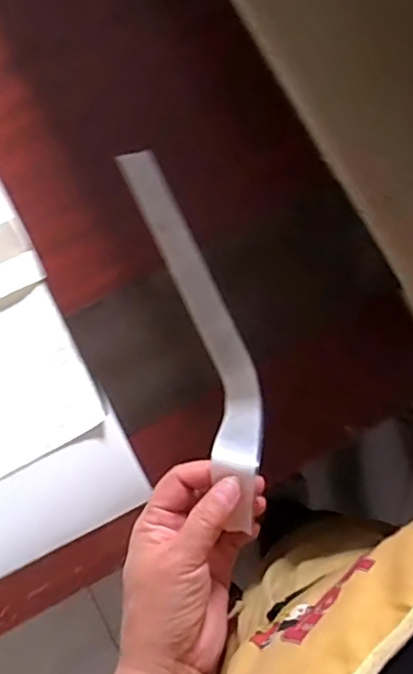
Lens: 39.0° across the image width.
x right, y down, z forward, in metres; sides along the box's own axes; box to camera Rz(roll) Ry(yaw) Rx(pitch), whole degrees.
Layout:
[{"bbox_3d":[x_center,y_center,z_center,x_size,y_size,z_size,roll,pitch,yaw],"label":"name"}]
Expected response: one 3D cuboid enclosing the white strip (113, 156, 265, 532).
[{"bbox_3d":[0.000,-0.014,0.500,0.060,0.102,0.352,-16,53,-3],"label":"white strip"}]

